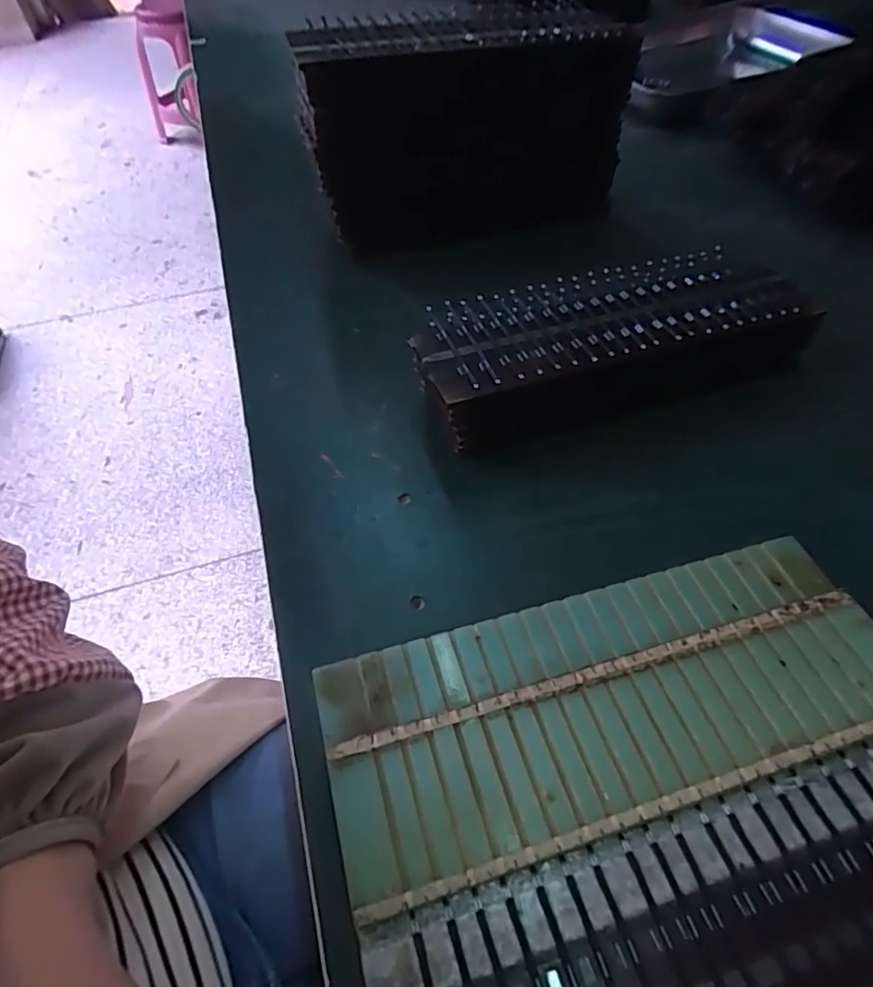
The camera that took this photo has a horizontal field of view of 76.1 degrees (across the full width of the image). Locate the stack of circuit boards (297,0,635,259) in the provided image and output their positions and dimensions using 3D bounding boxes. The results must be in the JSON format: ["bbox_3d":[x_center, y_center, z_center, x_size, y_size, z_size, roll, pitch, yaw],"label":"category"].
[{"bbox_3d":[0.027,-0.302,0.473,0.259,0.158,0.080,-8,51,-6],"label":"stack of circuit boards"}]

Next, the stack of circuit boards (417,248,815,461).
[{"bbox_3d":[0.117,-0.100,0.382,0.267,0.058,0.105,-13,51,-10],"label":"stack of circuit boards"}]

